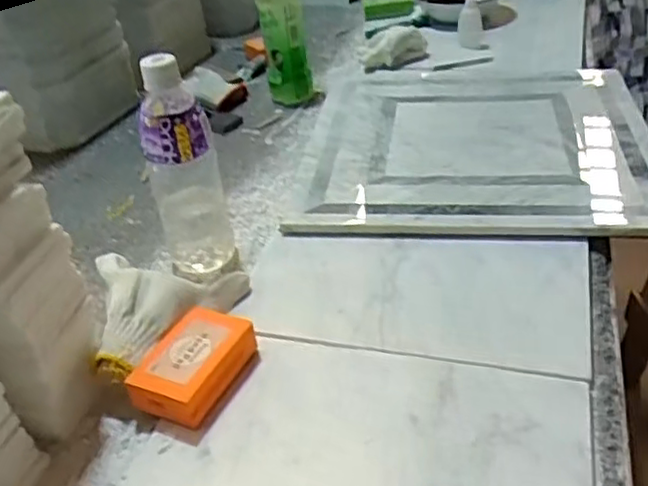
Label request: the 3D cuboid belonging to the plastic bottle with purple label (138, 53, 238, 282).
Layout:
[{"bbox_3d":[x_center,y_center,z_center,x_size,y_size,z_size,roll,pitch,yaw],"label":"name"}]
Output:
[{"bbox_3d":[-0.133,-0.069,0.639,0.065,0.200,0.072,-12,34,-9],"label":"plastic bottle with purple label"}]

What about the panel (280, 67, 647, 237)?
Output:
[{"bbox_3d":[0.196,-0.146,0.861,0.396,0.024,0.477,1,34,13],"label":"panel"}]

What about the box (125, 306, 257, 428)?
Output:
[{"bbox_3d":[-0.102,0.097,0.532,0.063,0.033,0.097,8,36,19],"label":"box"}]

